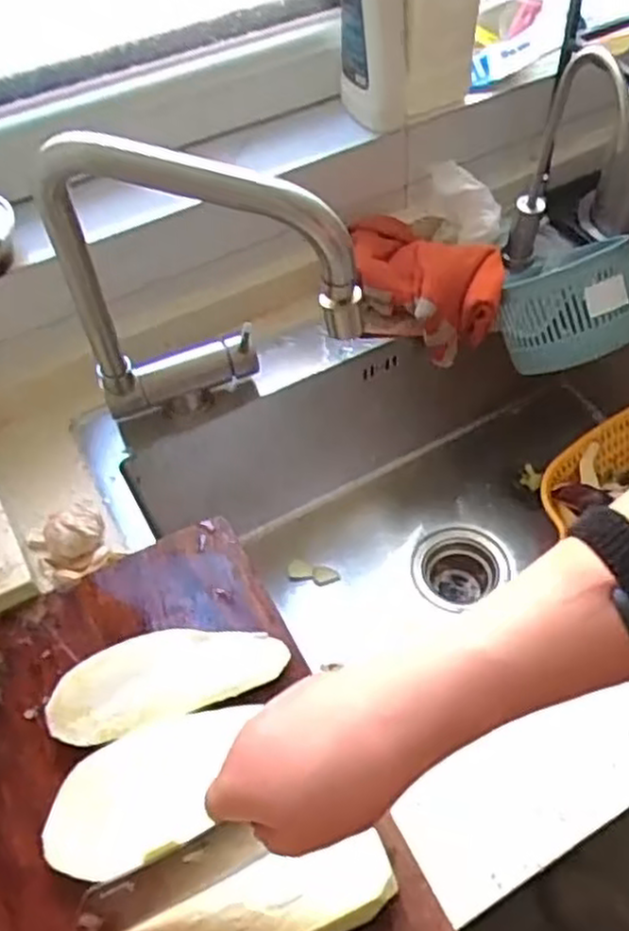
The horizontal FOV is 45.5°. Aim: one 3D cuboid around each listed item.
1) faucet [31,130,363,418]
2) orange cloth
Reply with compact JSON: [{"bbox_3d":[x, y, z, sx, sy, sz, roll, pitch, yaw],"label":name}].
[{"bbox_3d":[-0.080,-0.116,0.586,0.213,0.325,0.068,9,72,0],"label":"faucet"},{"bbox_3d":[0.118,-0.188,0.801,0.145,0.112,0.116,-6,52,-1],"label":"orange cloth"}]

